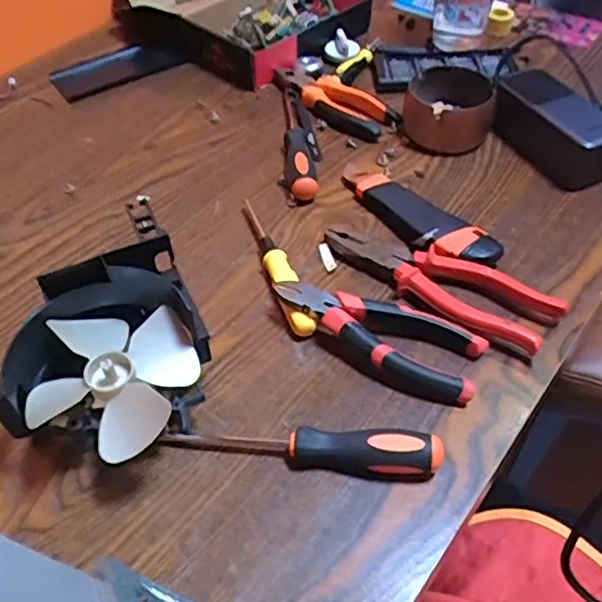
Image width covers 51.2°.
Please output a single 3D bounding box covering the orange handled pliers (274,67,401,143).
[{"bbox_3d":[0.034,-0.224,0.696,0.057,0.024,0.154,-35,57,-26],"label":"orange handled pliers"}]

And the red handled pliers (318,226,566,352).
[{"bbox_3d":[0.104,-0.015,0.500,0.191,0.025,0.055,25,54,22],"label":"red handled pliers"}]

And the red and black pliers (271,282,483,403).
[{"bbox_3d":[0.056,0.024,0.466,0.152,0.031,0.058,20,53,19],"label":"red and black pliers"}]

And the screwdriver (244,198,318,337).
[{"bbox_3d":[-0.021,-0.034,0.525,0.021,0.026,0.164,-15,50,-11],"label":"screwdriver"}]

